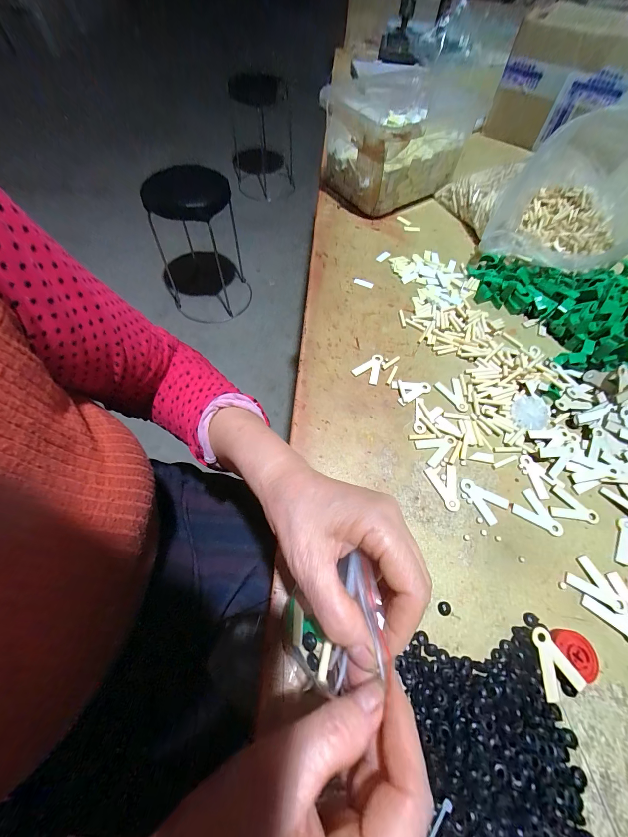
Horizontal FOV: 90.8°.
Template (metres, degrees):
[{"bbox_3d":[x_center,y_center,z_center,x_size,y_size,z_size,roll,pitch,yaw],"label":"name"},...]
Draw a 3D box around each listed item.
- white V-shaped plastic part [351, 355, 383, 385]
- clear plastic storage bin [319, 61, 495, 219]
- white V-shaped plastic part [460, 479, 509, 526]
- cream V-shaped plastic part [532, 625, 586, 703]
[{"bbox_3d":[0.064,-0.061,0.371,0.030,0.004,0.044,16,61,7],"label":"white V-shaped plastic part"},{"bbox_3d":[0.131,-0.461,0.540,0.208,0.126,0.178,-27,65,-16],"label":"clear plastic storage bin"},{"bbox_3d":[0.167,0.075,0.300,0.032,0.004,0.045,-24,64,-15],"label":"white V-shaped plastic part"},{"bbox_3d":[0.180,0.180,0.228,0.030,0.007,0.044,0,60,-2],"label":"cream V-shaped plastic part"}]

